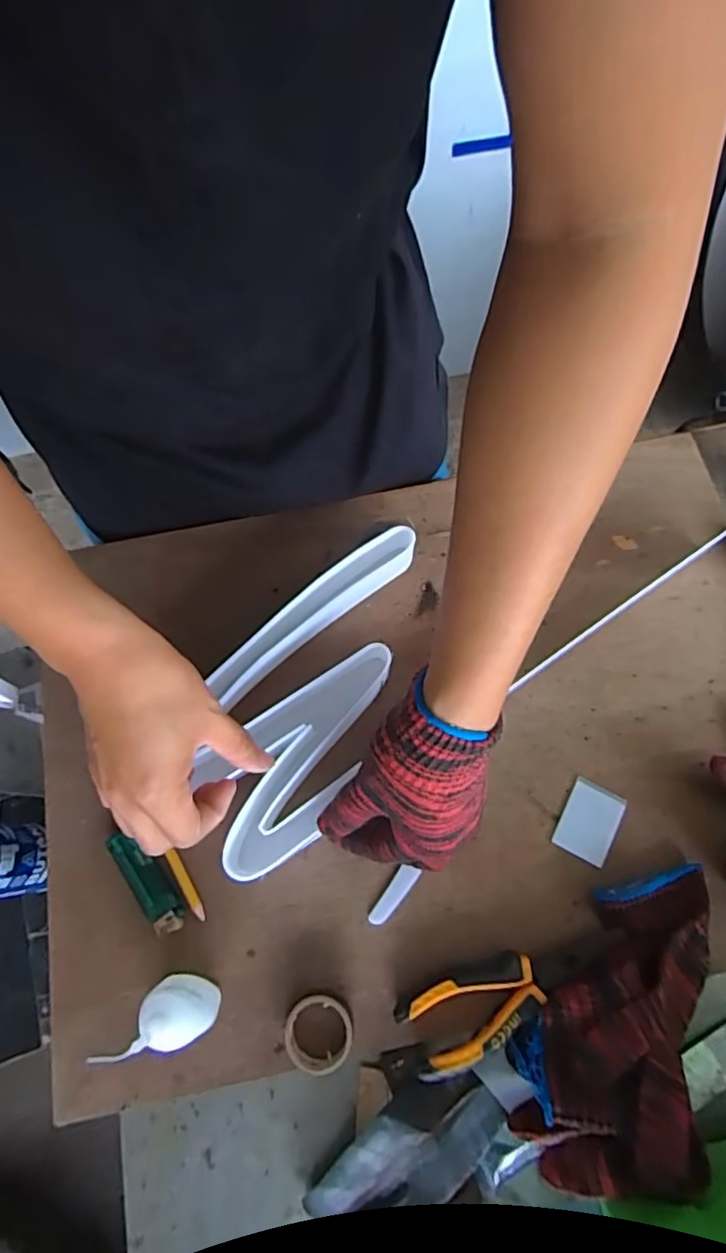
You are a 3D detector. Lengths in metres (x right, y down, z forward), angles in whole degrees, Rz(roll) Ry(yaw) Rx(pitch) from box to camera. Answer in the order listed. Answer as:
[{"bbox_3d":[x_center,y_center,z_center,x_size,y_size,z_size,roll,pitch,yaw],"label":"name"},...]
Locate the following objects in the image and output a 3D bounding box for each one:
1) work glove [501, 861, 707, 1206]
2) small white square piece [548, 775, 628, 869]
[{"bbox_3d":[0.163,0.247,0.374,0.103,0.050,0.205,18,71,8],"label":"work glove"},{"bbox_3d":[0.169,0.145,0.444,0.039,0.005,0.054,28,73,11],"label":"small white square piece"}]

